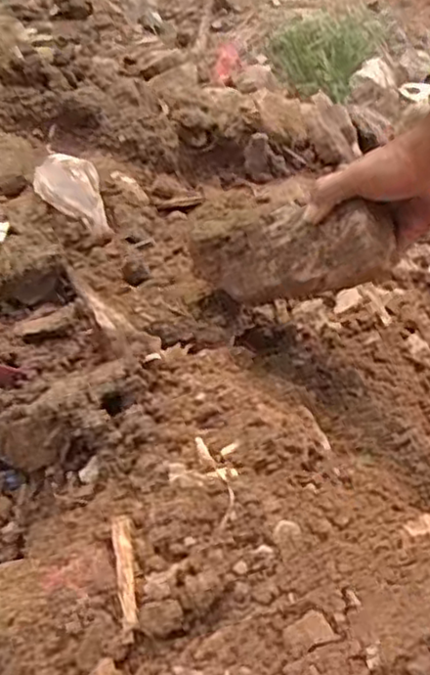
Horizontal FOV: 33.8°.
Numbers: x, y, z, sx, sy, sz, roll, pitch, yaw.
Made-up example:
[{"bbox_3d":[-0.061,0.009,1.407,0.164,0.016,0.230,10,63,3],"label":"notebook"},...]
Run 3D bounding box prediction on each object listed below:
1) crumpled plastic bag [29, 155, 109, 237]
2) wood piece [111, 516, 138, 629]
[{"bbox_3d":[-0.182,-0.179,0.888,0.077,0.028,0.126,-16,57,-11],"label":"crumpled plastic bag"},{"bbox_3d":[-0.059,0.153,0.469,0.012,0.013,0.077,-10,56,-7],"label":"wood piece"}]

